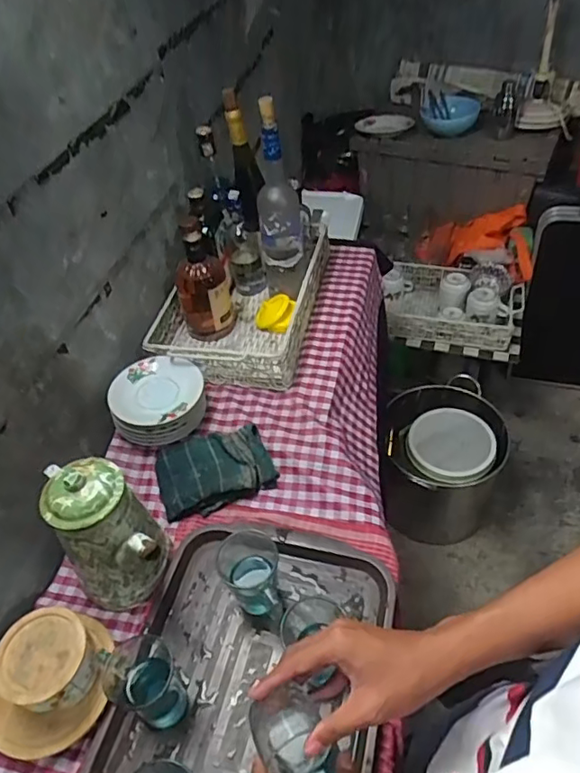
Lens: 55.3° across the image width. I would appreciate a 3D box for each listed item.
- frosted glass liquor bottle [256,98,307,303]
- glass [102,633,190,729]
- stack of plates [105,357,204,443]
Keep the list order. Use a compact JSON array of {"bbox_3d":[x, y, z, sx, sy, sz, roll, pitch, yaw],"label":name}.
[{"bbox_3d":[-0.018,-0.310,0.960,0.078,0.354,0.068,-7,45,-2],"label":"frosted glass liquor bottle"},{"bbox_3d":[-0.161,0.334,0.626,0.066,0.114,0.078,-23,47,-17],"label":"glass"},{"bbox_3d":[-0.212,0.023,0.901,0.146,0.069,0.137,-11,45,-5],"label":"stack of plates"}]

